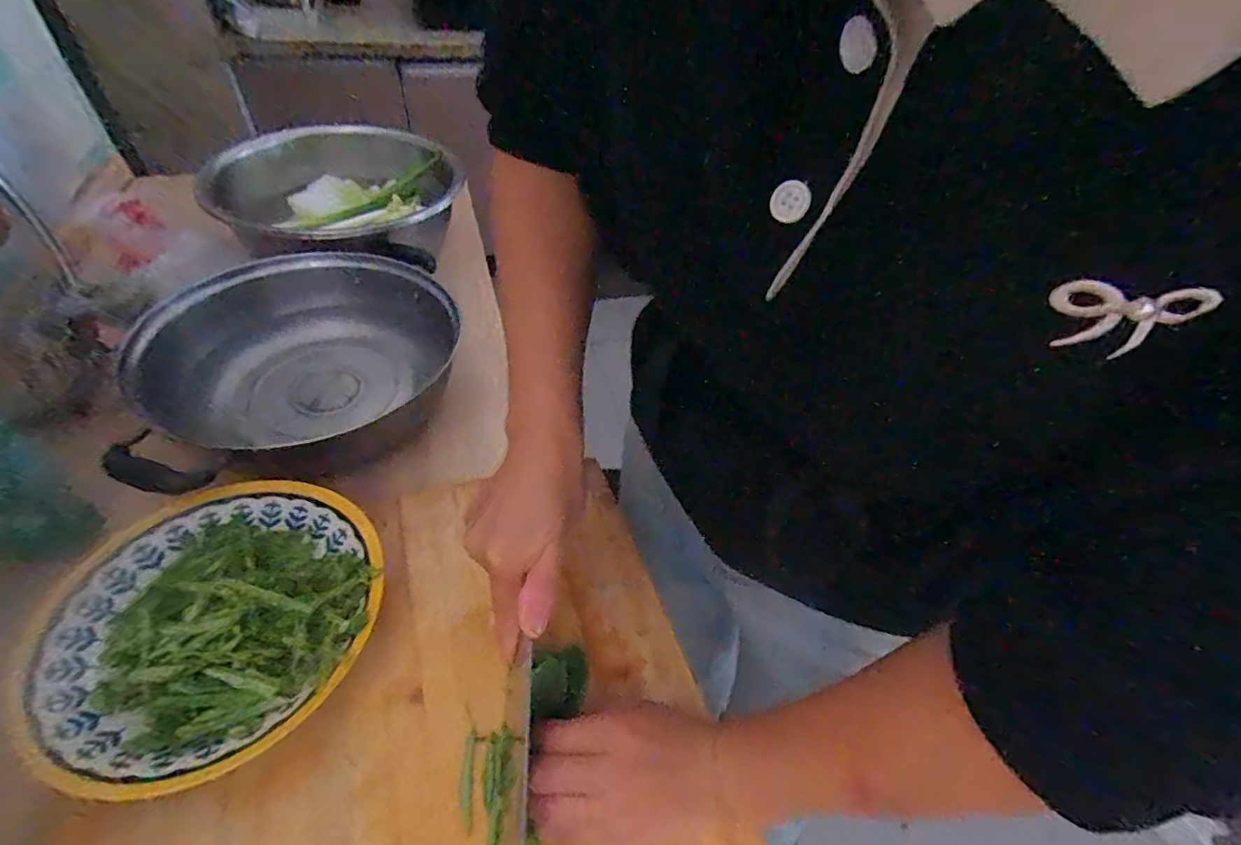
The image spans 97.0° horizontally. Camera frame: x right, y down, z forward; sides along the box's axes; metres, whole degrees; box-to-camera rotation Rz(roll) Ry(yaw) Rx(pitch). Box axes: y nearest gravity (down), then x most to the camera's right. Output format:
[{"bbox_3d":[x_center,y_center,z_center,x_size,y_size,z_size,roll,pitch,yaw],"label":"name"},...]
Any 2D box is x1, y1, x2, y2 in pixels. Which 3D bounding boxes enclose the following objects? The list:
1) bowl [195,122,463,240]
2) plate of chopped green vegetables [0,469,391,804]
[{"bbox_3d":[-0.344,-0.303,0.703,0.267,0.067,0.267,-2,46,-8],"label":"bowl"},{"bbox_3d":[-0.254,0.114,0.342,0.190,0.041,0.190,3,46,-3],"label":"plate of chopped green vegetables"}]

